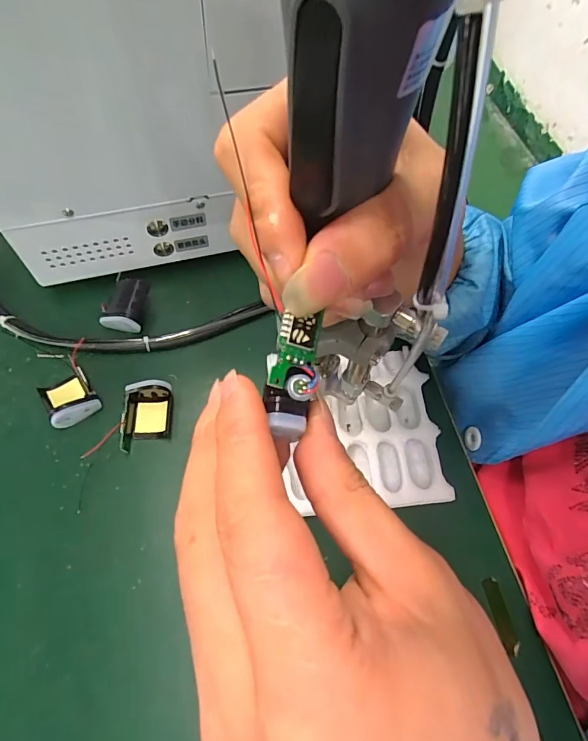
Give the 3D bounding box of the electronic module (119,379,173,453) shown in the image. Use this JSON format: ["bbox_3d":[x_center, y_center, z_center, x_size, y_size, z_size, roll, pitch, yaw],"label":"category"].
[{"bbox_3d":[-0.116,0.035,0.331,0.034,0.021,0.050,3,62,-7],"label":"electronic module"}]

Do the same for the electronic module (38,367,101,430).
[{"bbox_3d":[-0.178,0.021,0.333,0.038,0.022,0.043,-29,70,-22],"label":"electronic module"}]

